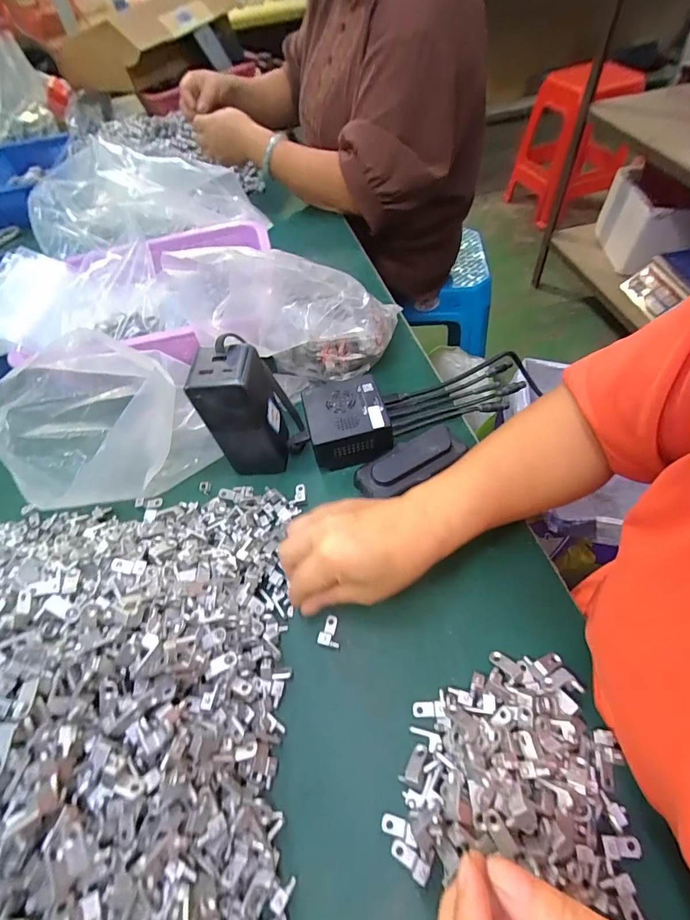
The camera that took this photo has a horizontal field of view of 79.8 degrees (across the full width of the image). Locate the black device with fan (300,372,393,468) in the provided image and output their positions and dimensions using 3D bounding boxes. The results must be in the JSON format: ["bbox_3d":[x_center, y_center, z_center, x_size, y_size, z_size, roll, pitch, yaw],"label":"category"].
[{"bbox_3d":[0.001,-0.039,0.414,0.074,0.045,0.075,-15,55,-3],"label":"black device with fan"}]

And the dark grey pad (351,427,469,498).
[{"bbox_3d":[0.062,0.004,0.390,0.101,0.021,0.043,-27,56,-11],"label":"dark grey pad"}]

